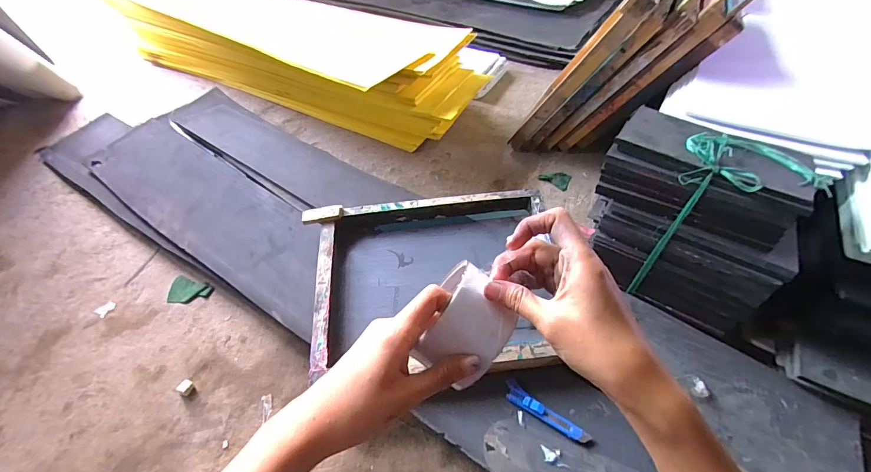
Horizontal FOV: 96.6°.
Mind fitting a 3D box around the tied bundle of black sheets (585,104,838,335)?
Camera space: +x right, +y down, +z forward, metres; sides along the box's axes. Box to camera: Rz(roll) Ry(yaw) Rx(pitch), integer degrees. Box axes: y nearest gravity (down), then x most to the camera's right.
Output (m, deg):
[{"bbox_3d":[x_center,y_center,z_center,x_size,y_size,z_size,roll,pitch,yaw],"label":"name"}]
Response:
[{"bbox_3d":[0.463,-0.032,0.715,0.318,0.264,0.181,34,56,27],"label":"tied bundle of black sheets"}]

